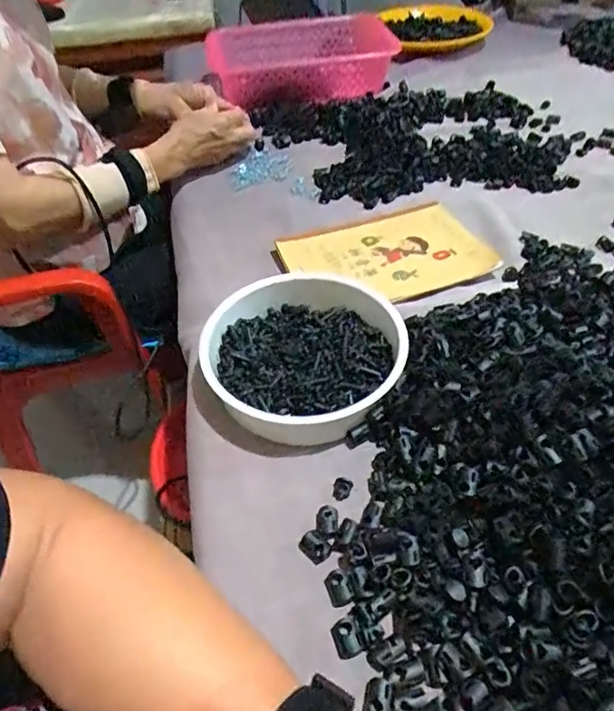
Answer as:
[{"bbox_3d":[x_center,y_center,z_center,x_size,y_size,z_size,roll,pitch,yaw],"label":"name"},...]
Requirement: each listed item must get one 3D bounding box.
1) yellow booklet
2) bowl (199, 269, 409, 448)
[{"bbox_3d":[0.082,-0.113,0.570,0.200,0.011,0.148,-17,48,-11],"label":"yellow booklet"},{"bbox_3d":[-0.002,-0.003,0.437,0.155,0.059,0.157,-2,47,2],"label":"bowl"}]

